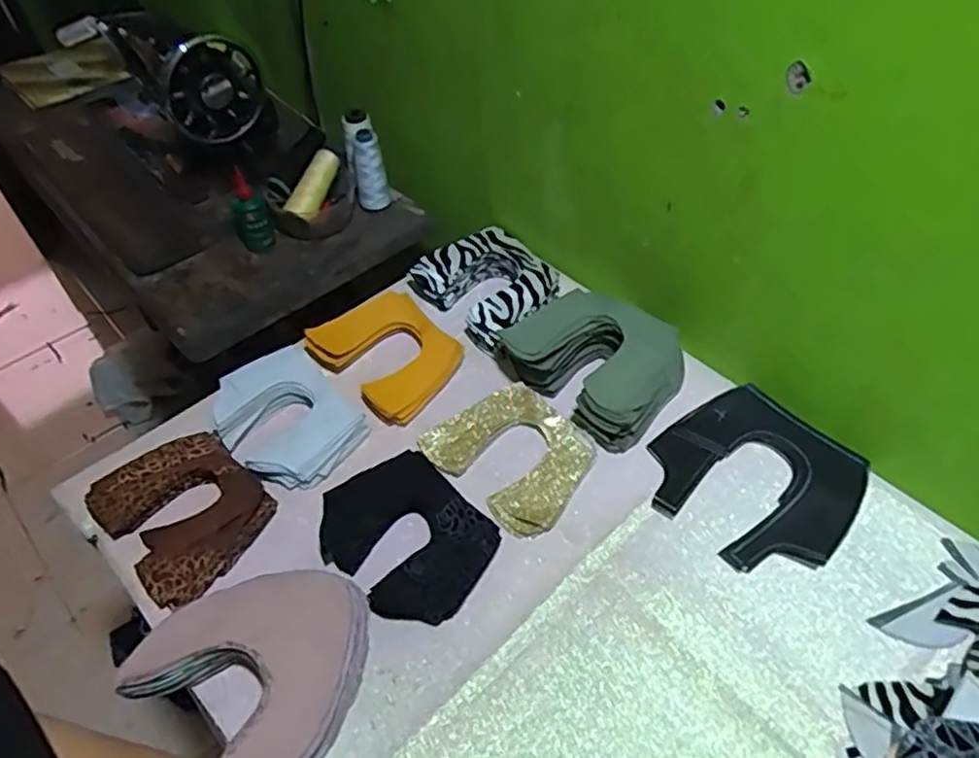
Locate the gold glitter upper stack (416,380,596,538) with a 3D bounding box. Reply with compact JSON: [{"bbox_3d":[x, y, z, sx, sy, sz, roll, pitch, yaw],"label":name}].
[{"bbox_3d":[0.025,0.073,0.714,0.132,0.018,0.162,-38,57,-24],"label":"gold glitter upper stack"}]

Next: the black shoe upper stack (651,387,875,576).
[{"bbox_3d":[0.260,0.095,0.686,0.179,0.012,0.183,-38,57,-24],"label":"black shoe upper stack"}]

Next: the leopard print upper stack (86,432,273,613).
[{"bbox_3d":[-0.295,0.124,0.672,0.153,0.021,0.130,36,61,29],"label":"leopard print upper stack"}]

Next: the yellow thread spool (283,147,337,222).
[{"bbox_3d":[-0.238,-0.263,0.944,0.031,0.041,0.108,17,71,18],"label":"yellow thread spool"}]

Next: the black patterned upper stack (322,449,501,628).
[{"bbox_3d":[-0.079,0.144,0.649,0.128,0.039,0.157,-37,57,-24],"label":"black patterned upper stack"}]

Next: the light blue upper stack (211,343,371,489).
[{"bbox_3d":[-0.214,0.041,0.737,0.129,0.042,0.156,-35,56,-23],"label":"light blue upper stack"}]

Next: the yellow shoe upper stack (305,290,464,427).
[{"bbox_3d":[-0.113,-0.029,0.794,0.157,0.037,0.130,36,61,29],"label":"yellow shoe upper stack"}]

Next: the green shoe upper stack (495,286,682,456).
[{"bbox_3d":[0.120,-0.029,0.758,0.181,0.063,0.158,36,61,29],"label":"green shoe upper stack"}]

